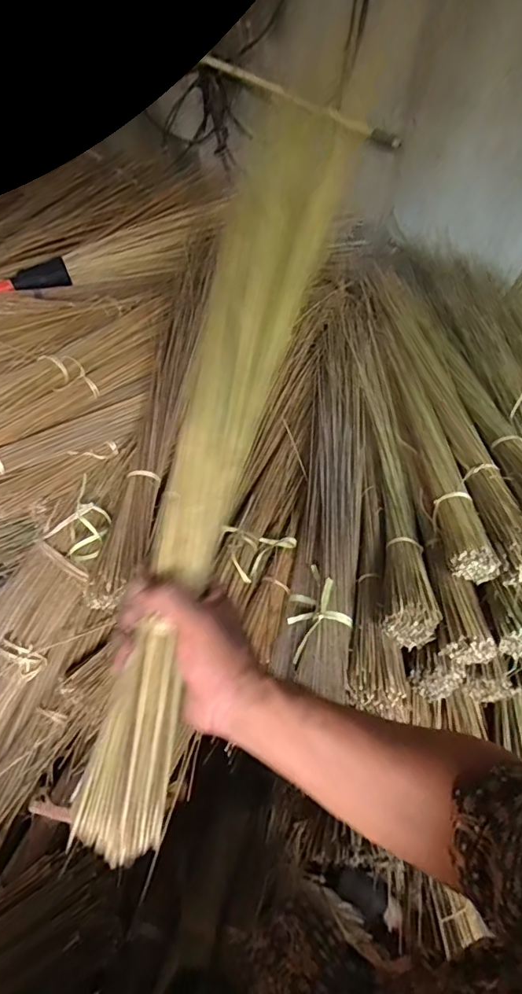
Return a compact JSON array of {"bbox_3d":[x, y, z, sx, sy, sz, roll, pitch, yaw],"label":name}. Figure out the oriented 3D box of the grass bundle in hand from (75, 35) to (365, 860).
[{"bbox_3d":[-0.017,-0.099,0.415,0.080,0.069,0.683,13,77,7],"label":"grass bundle in hand"}]

